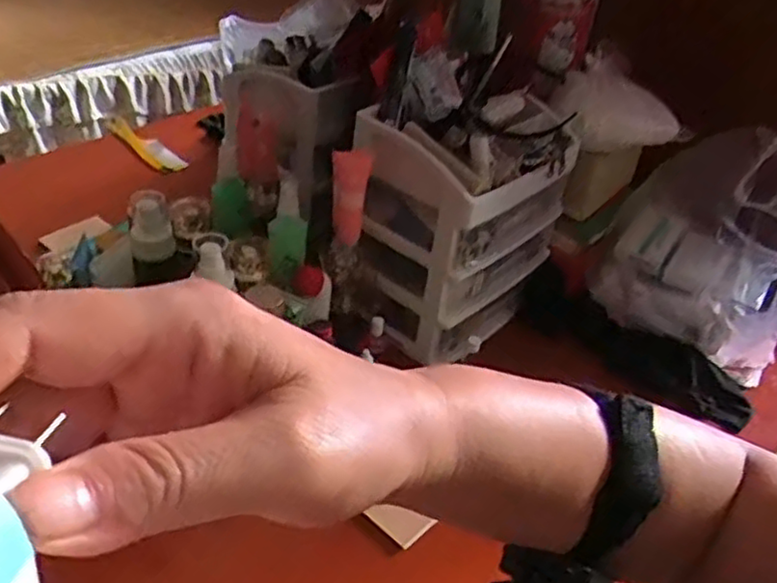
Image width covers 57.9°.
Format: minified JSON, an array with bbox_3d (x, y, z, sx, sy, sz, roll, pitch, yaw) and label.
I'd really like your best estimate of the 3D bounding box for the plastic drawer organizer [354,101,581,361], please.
[{"bbox_3d":[0.087,-0.084,0.864,0.178,0.265,0.233,30,43,26],"label":"plastic drawer organizer"}]

